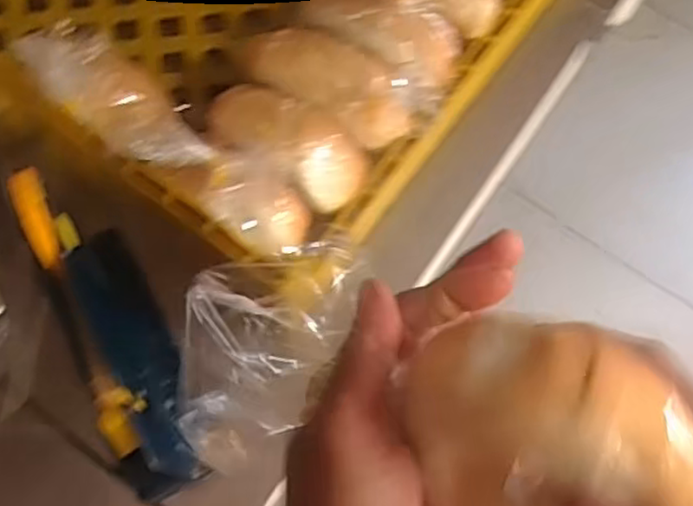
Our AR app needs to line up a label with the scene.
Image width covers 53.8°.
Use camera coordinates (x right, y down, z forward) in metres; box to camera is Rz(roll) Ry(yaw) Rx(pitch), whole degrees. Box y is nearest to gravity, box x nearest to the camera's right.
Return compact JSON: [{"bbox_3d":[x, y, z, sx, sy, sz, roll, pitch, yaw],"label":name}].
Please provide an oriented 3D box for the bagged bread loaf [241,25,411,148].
[{"bbox_3d":[-0.010,-0.142,0.541,0.138,0.050,0.063,27,71,7],"label":"bagged bread loaf"}]

